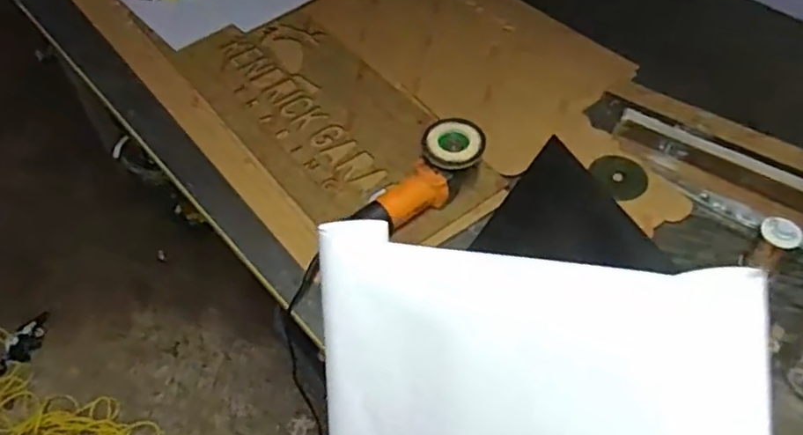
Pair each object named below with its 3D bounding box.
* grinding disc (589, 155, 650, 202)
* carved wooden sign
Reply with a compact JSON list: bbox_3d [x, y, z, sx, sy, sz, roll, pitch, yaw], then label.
[{"bbox_3d":[0.368,-0.070,1.087,0.094,0.010,0.094,4,50,-4],"label":"grinding disc"},{"bbox_3d":[-0.144,-0.190,1.205,0.294,0.025,0.691,-33,59,-20],"label":"carved wooden sign"}]

